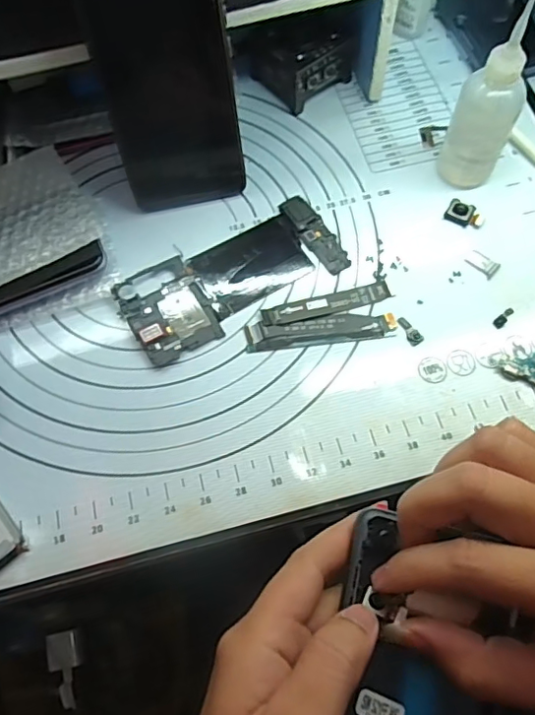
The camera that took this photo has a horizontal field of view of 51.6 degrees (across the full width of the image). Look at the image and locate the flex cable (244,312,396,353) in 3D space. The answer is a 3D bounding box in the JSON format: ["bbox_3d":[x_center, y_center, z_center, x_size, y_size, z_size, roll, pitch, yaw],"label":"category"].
[{"bbox_3d":[0.033,-0.017,0.338,0.090,0.004,0.018,-6,66,-1],"label":"flex cable"}]

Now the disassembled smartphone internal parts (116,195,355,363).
[{"bbox_3d":[-0.022,-0.053,0.355,0.143,0.005,0.064,-29,69,-11],"label":"disassembled smartphone internal parts"}]

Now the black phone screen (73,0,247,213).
[{"bbox_3d":[-0.057,-0.160,0.321,0.077,0.160,0.005,-13,49,-5],"label":"black phone screen"}]

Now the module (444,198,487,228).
[{"bbox_3d":[0.134,-0.097,0.373,0.026,0.006,0.016,22,69,11],"label":"module"}]

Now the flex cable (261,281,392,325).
[{"bbox_3d":[0.037,-0.034,0.346,0.081,0.004,0.013,-14,67,-5],"label":"flex cable"}]

